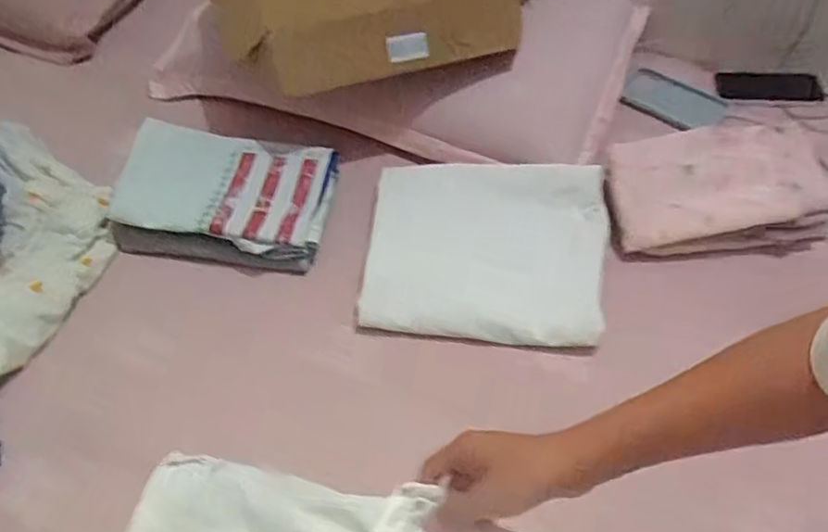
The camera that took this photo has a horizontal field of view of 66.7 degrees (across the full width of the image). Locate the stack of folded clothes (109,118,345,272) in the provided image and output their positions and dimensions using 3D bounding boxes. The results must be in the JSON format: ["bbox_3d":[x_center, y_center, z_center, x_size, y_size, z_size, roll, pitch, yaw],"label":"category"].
[{"bbox_3d":[-0.247,-0.089,0.830,0.273,0.077,0.178,6,55,4],"label":"stack of folded clothes"}]

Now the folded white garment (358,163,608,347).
[{"bbox_3d":[0.091,-0.028,0.771,0.281,0.033,0.237,8,64,0],"label":"folded white garment"}]

